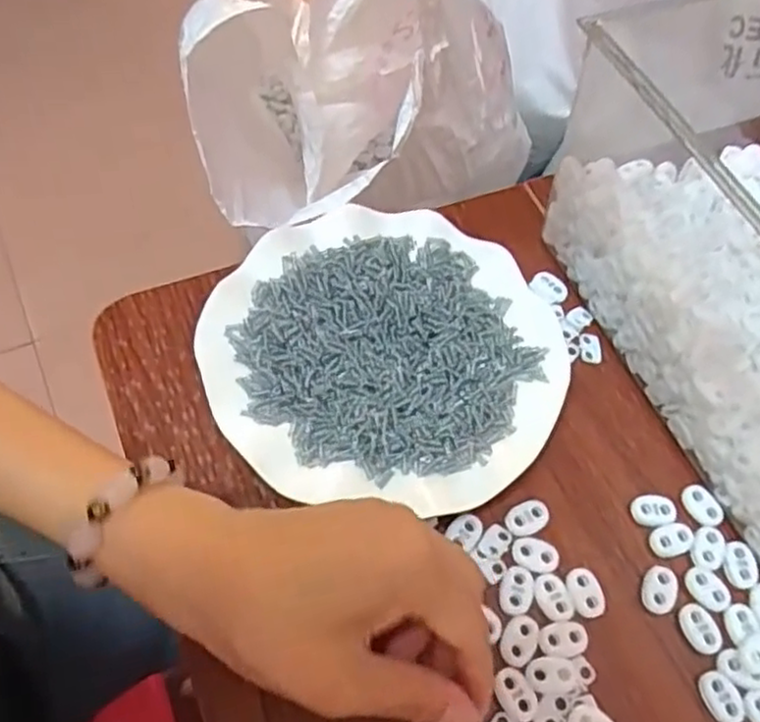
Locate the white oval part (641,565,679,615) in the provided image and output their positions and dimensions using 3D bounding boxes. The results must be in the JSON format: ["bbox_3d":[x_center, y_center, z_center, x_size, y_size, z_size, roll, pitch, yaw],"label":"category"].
[{"bbox_3d":[0.134,0.110,0.338,0.015,0.004,0.022,24,61,10],"label":"white oval part"}]

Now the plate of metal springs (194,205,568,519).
[{"bbox_3d":[0.004,-0.004,0.379,0.181,0.026,0.176,1,60,-2],"label":"plate of metal springs"}]

